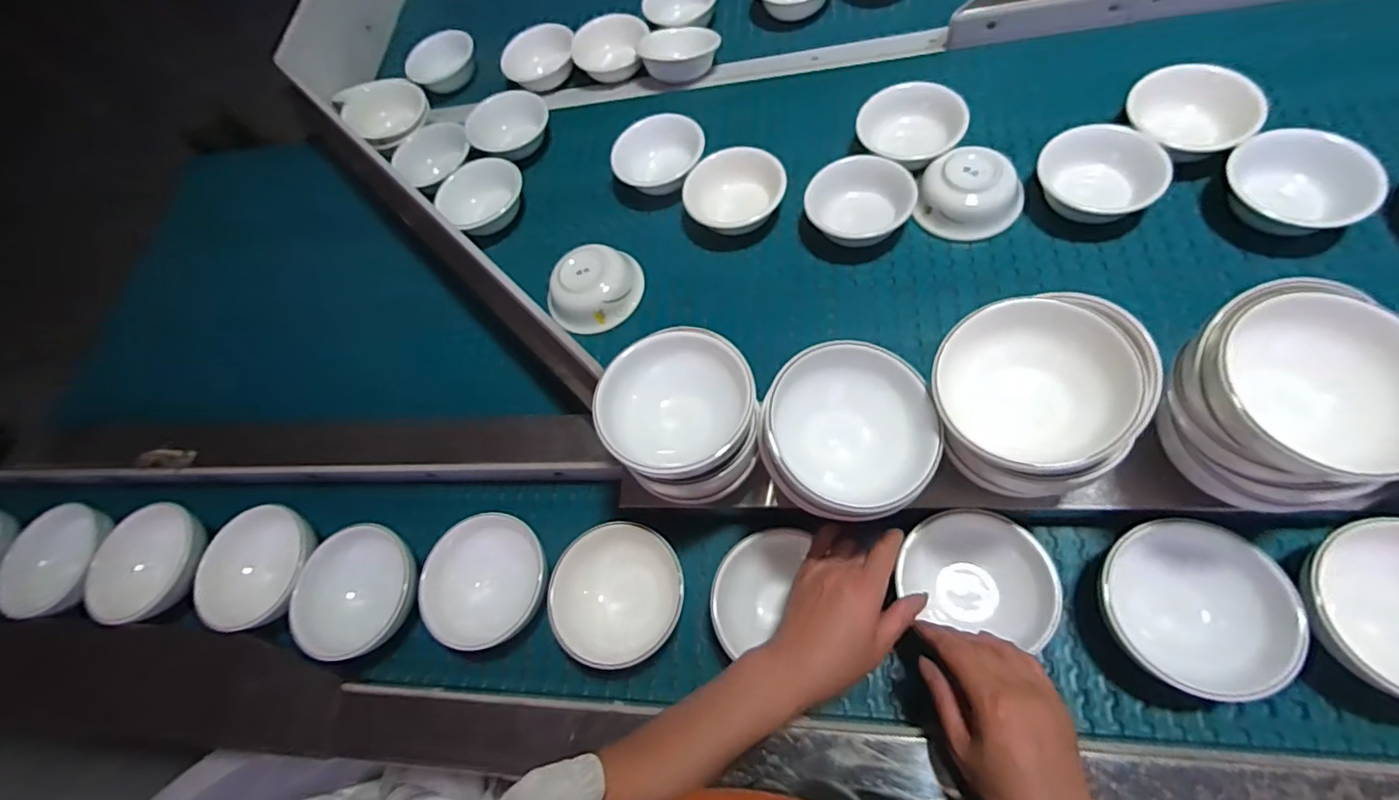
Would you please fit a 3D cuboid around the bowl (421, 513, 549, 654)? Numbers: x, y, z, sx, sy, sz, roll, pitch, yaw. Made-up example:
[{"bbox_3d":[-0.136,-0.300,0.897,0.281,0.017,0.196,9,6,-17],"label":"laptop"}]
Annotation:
[{"bbox_3d":[-0.201,0.167,0.548,0.098,0.045,0.114,0,67,2],"label":"bowl"}]

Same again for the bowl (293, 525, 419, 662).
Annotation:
[{"bbox_3d":[-0.322,0.179,0.557,0.119,0.045,0.115,-1,67,2],"label":"bowl"}]

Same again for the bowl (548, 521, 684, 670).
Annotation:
[{"bbox_3d":[-0.070,0.169,0.518,0.109,0.067,0.114,-1,67,2],"label":"bowl"}]

